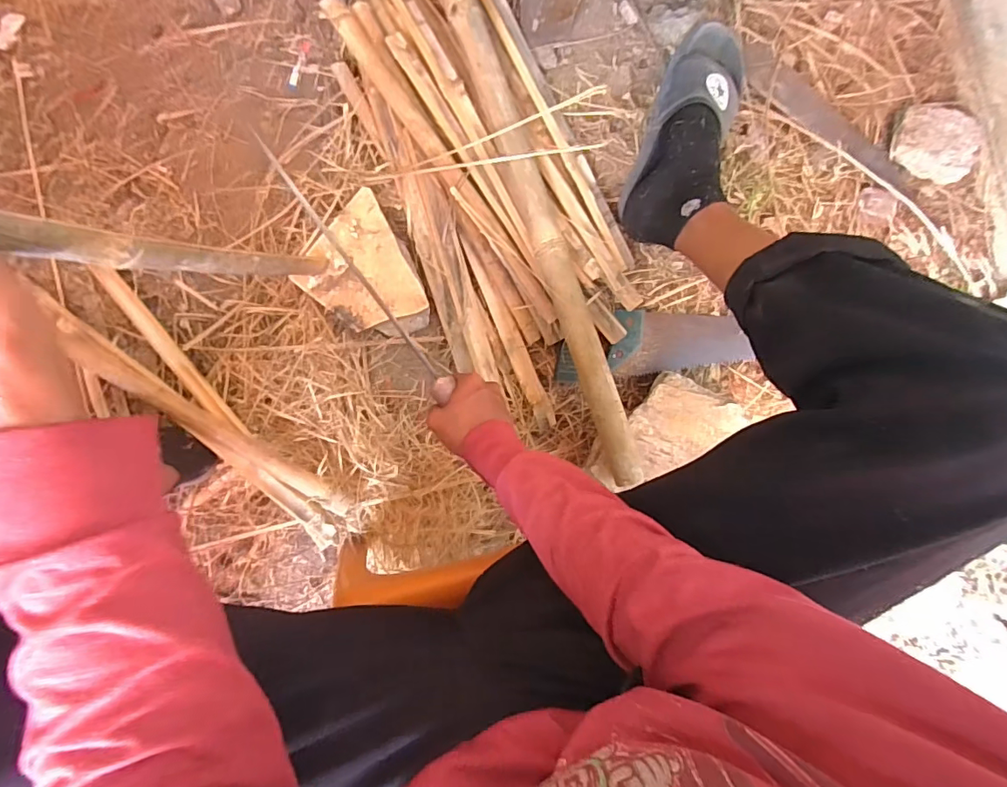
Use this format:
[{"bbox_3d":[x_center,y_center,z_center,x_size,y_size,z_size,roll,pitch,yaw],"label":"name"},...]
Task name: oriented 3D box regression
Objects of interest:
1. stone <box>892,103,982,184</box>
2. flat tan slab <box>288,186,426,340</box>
[{"bbox_3d":[0.605,-0.352,0.693,0.111,0.035,0.088,20,92,-5],"label":"stone"},{"bbox_3d":[-0.170,-0.153,0.652,0.171,0.026,0.144,43,89,-5],"label":"flat tan slab"}]

